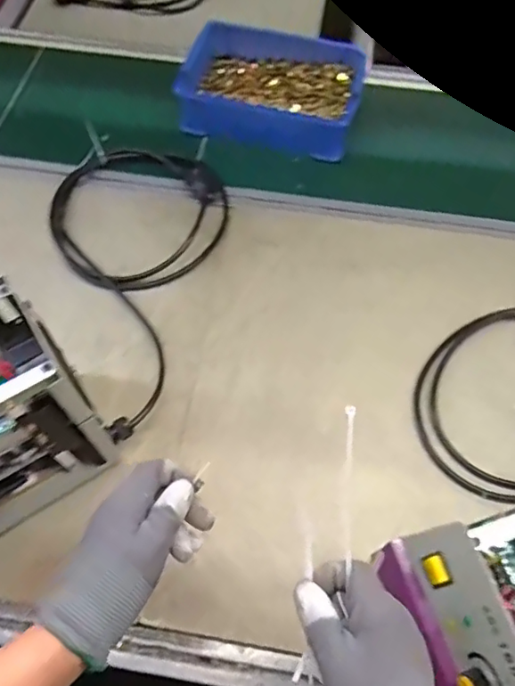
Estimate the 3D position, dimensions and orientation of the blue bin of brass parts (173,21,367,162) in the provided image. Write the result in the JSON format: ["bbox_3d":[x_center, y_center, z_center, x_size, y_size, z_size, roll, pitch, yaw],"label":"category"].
[{"bbox_3d":[0.028,-0.441,0.940,0.300,0.080,0.230,16,64,7],"label":"blue bin of brass parts"}]

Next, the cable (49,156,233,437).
[{"bbox_3d":[-0.209,-0.116,0.780,0.264,0.028,0.488,13,64,6],"label":"cable"}]

